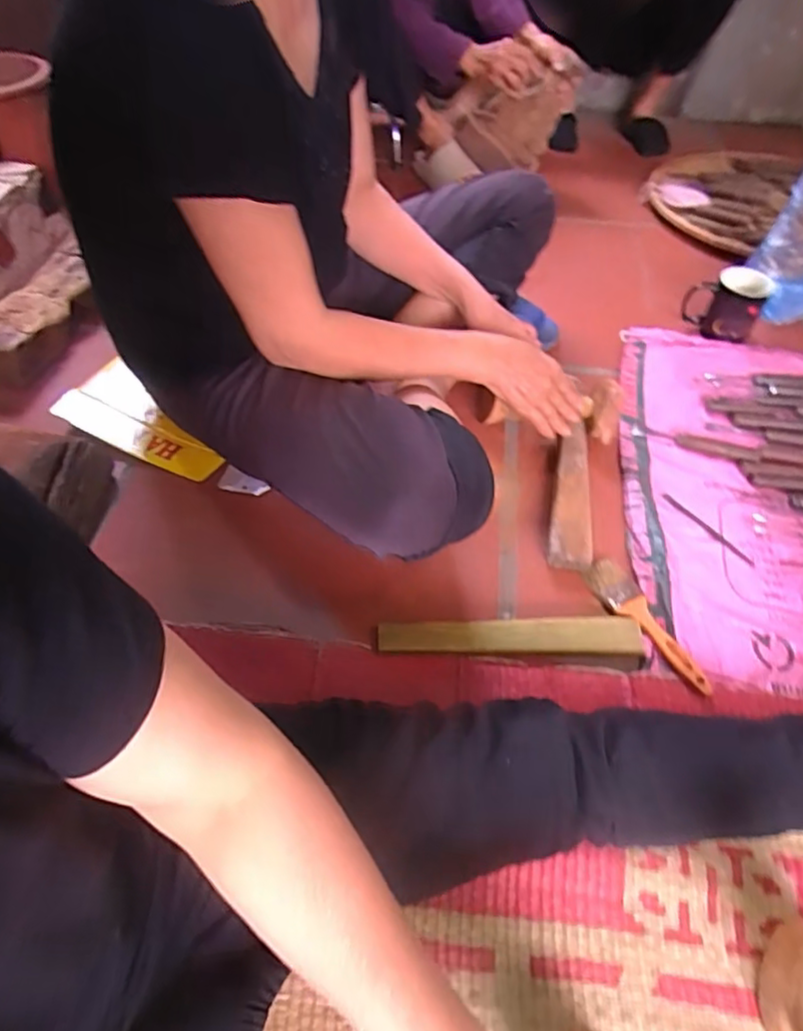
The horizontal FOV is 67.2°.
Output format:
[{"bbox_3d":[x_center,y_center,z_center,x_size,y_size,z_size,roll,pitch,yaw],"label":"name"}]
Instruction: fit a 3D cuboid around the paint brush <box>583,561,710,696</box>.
[{"bbox_3d":[0.274,0.120,0.672,0.046,0.012,0.179,-22,54,-15],"label":"paint brush"}]

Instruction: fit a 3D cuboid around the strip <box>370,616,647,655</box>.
[{"bbox_3d":[0.118,0.130,0.659,0.283,0.018,0.039,-1,51,1],"label":"strip"}]

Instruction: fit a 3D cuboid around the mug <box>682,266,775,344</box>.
[{"bbox_3d":[0.524,-0.344,0.982,0.116,0.091,0.070,20,55,17],"label":"mug"}]

